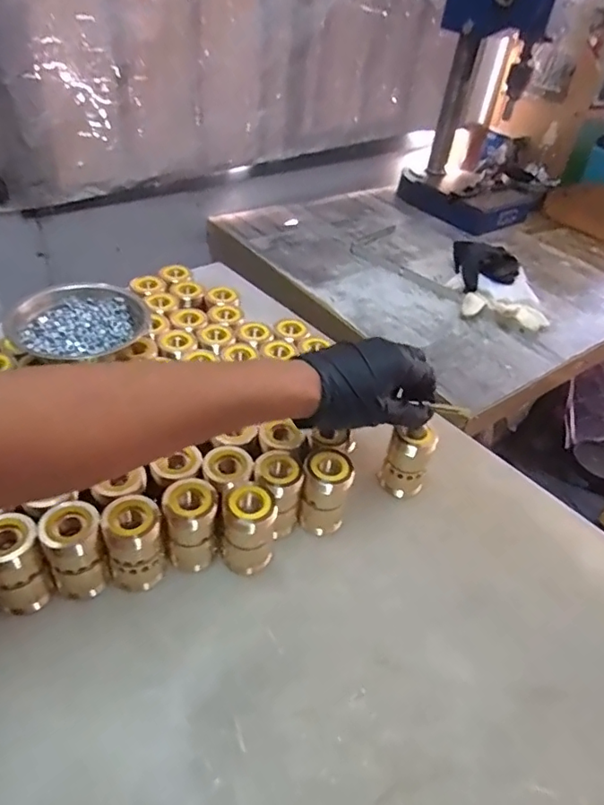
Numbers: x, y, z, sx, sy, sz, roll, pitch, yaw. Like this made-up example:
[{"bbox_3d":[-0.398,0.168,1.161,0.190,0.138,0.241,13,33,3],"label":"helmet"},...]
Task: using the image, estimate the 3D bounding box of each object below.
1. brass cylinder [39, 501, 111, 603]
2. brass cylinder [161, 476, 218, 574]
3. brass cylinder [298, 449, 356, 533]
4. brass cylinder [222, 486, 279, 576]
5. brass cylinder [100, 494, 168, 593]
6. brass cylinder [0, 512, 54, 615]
[{"bbox_3d":[-0.166,0.114,0.398,0.039,0.072,0.038,-19,47,-26],"label":"brass cylinder"},{"bbox_3d":[-0.087,0.097,0.426,0.039,0.071,0.041,4,41,-3],"label":"brass cylinder"},{"bbox_3d":[0.020,0.079,0.467,0.038,0.070,0.034,8,41,1],"label":"brass cylinder"},{"bbox_3d":[-0.043,0.102,0.429,0.040,0.069,0.035,-1,42,-9],"label":"brass cylinder"},{"bbox_3d":[-0.127,0.109,0.408,0.040,0.073,0.038,-11,44,-19],"label":"brass cylinder"},{"bbox_3d":[-0.205,0.119,0.385,0.038,0.073,0.036,-28,52,-33],"label":"brass cylinder"}]

